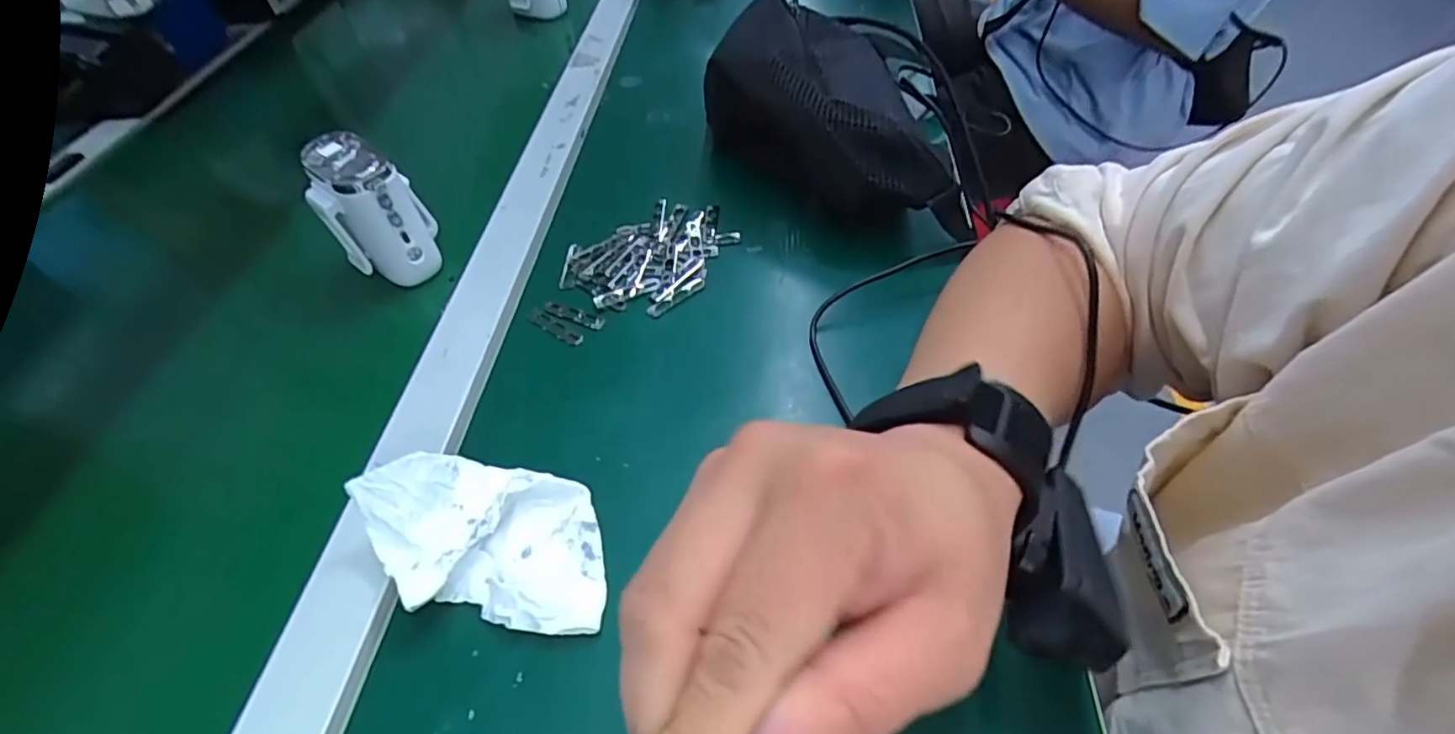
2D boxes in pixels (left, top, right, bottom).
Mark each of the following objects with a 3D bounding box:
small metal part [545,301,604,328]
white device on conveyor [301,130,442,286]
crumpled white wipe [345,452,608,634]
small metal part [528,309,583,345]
[{"bbox_3d":[-0.097,-0.034,0.396,0.044,0.004,0.009,18,54,18],"label":"small metal part"},{"bbox_3d":[-0.230,-0.101,0.411,0.056,0.082,0.060,-32,55,-20],"label":"white device on conveyor"},{"bbox_3d":[-0.108,0.072,0.285,0.111,0.038,0.072,5,51,9],"label":"crumpled white wipe"},{"bbox_3d":[-0.107,-0.025,0.391,0.043,0.004,0.009,28,58,25],"label":"small metal part"}]

